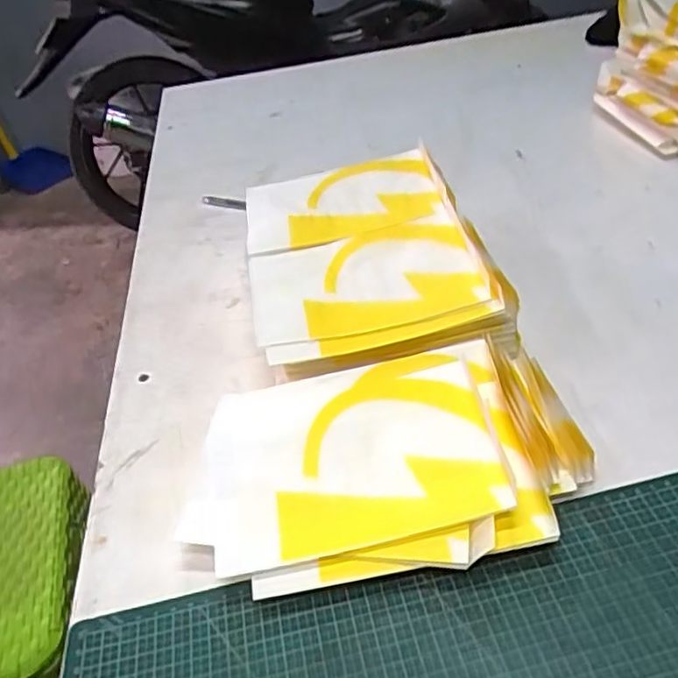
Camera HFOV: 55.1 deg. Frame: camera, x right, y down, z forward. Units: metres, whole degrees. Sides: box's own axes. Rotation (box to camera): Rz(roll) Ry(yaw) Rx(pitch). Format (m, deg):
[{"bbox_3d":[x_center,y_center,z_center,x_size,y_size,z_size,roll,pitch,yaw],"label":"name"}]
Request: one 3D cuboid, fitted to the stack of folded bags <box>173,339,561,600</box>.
[{"bbox_3d":[0.011,0.080,0.411,0.208,0.050,0.145,-9,37,-1],"label":"stack of folded bags"}]

